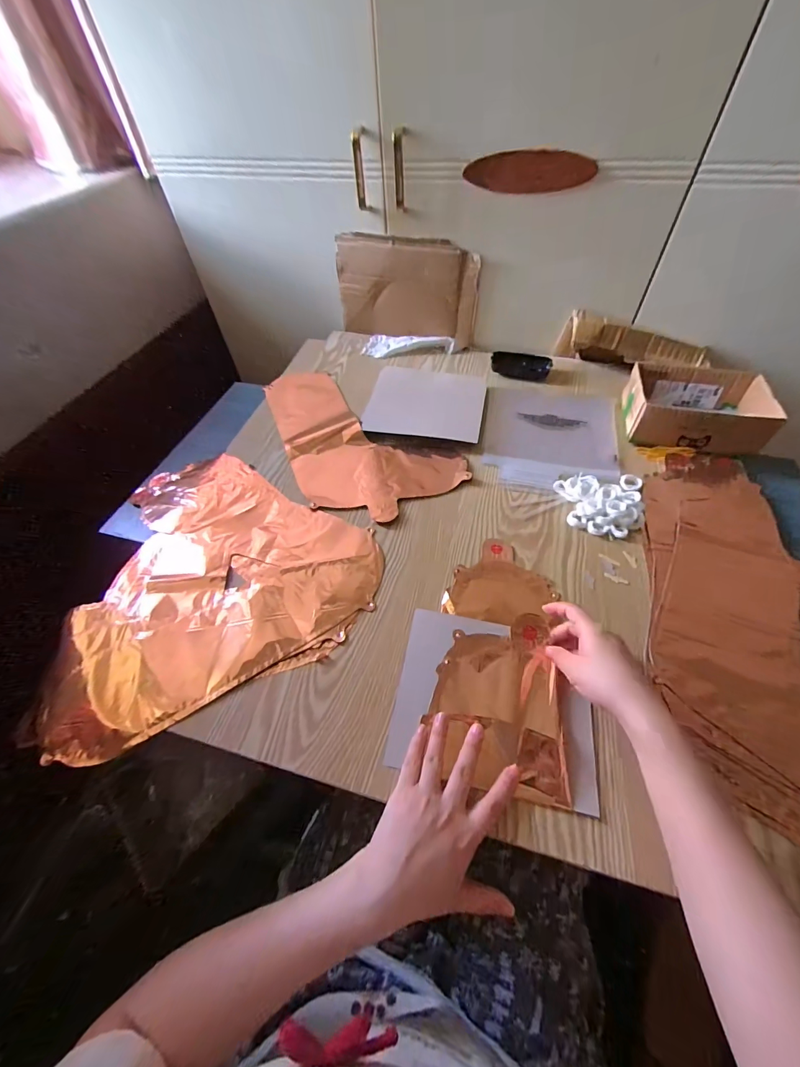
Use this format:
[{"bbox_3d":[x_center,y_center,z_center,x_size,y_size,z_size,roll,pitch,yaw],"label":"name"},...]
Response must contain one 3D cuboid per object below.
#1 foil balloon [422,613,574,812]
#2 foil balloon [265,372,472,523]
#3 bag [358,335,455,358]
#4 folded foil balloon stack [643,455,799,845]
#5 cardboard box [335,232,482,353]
[{"bbox_3d":[0.097,0.167,0.398,0.124,0.023,0.168,3,54,5],"label":"foil balloon"},{"bbox_3d":[-0.094,-0.169,0.654,0.215,0.013,0.398,-29,57,-18],"label":"foil balloon"},{"bbox_3d":[0.013,-0.380,0.793,0.180,0.024,0.079,16,56,14],"label":"bag"},{"bbox_3d":[0.402,0.081,0.458,0.201,0.012,0.473,14,55,12],"label":"folded foil balloon stack"},{"bbox_3d":[0.012,-0.469,0.763,0.274,0.179,0.029,12,55,11],"label":"cardboard box"}]

